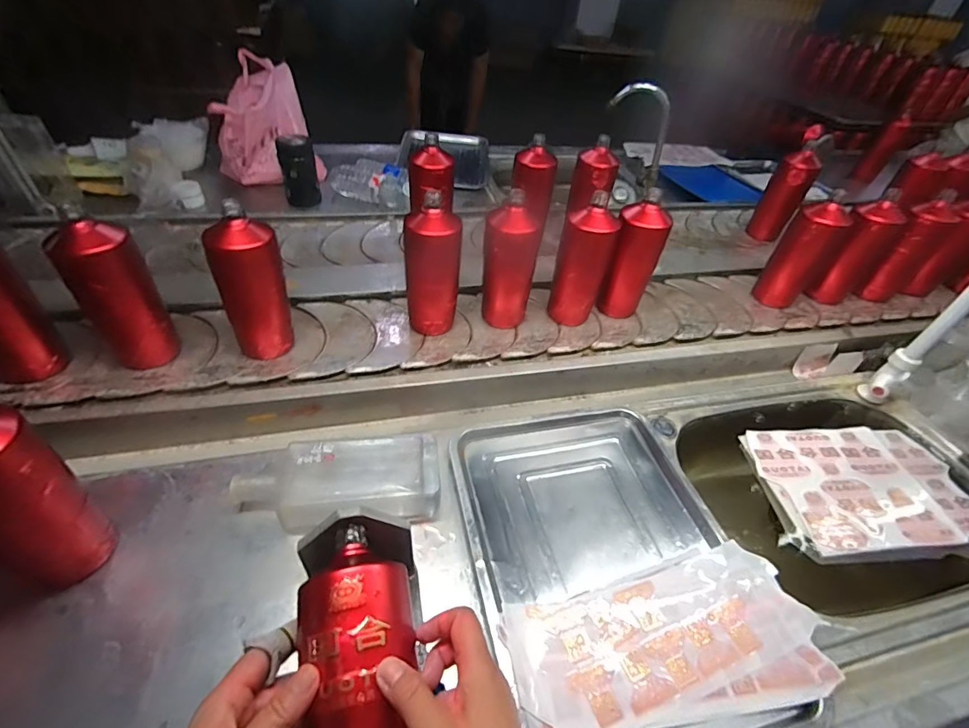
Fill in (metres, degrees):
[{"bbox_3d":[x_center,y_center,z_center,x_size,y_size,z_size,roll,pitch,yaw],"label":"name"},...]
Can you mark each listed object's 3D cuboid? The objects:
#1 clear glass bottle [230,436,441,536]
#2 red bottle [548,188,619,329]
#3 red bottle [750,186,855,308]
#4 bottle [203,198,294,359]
[{"bbox_3d":[-0.162,0.133,0.505,0.221,0.046,0.101,-2,40,-11],"label":"clear glass bottle"},{"bbox_3d":[0.158,-0.163,0.706,0.074,0.202,0.064,22,45,12],"label":"red bottle"},{"bbox_3d":[0.571,-0.197,0.803,0.084,0.184,0.086,33,52,23],"label":"red bottle"},{"bbox_3d":[-0.305,-0.098,0.589,0.061,0.191,0.079,19,47,11],"label":"bottle"}]

